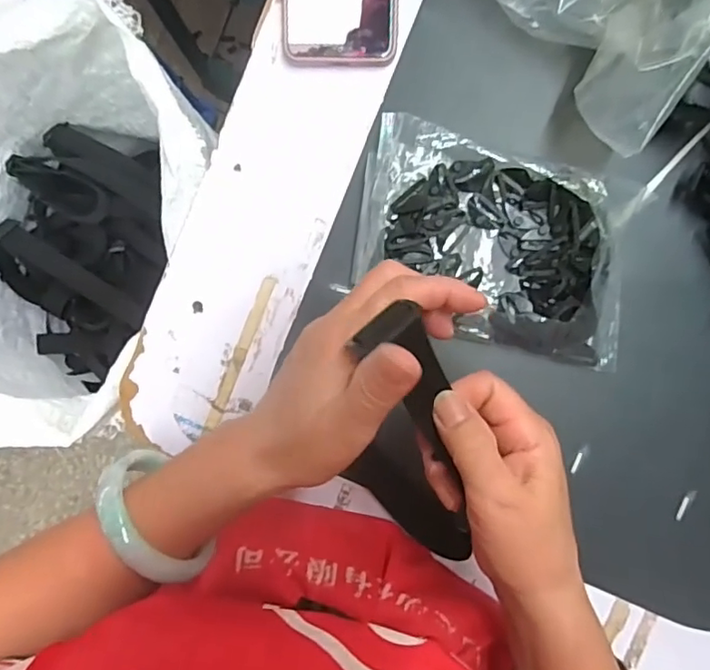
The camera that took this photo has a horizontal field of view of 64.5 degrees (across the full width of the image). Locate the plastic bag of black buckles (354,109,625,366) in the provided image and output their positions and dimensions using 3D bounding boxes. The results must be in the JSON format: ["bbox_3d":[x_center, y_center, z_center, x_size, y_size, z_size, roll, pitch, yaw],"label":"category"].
[{"bbox_3d":[0.093,-0.061,0.377,0.181,0.030,0.129,13,95,5],"label":"plastic bag of black buckles"}]

